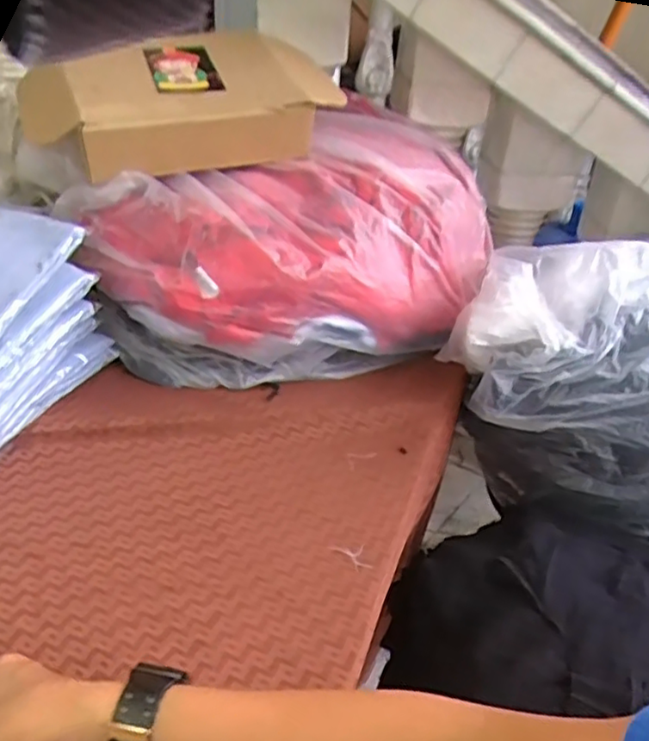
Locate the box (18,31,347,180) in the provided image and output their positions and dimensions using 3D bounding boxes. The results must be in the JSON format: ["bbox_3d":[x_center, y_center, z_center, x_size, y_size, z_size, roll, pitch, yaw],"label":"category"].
[{"bbox_3d":[-0.169,-0.330,0.769,0.356,0.116,0.213,-11,37,-23],"label":"box"}]

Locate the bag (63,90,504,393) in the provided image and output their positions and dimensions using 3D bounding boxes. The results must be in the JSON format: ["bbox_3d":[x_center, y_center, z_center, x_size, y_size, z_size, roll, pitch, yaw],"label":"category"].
[{"bbox_3d":[-0.017,-0.140,0.808,0.492,0.273,0.261,-21,41,-34],"label":"bag"}]

